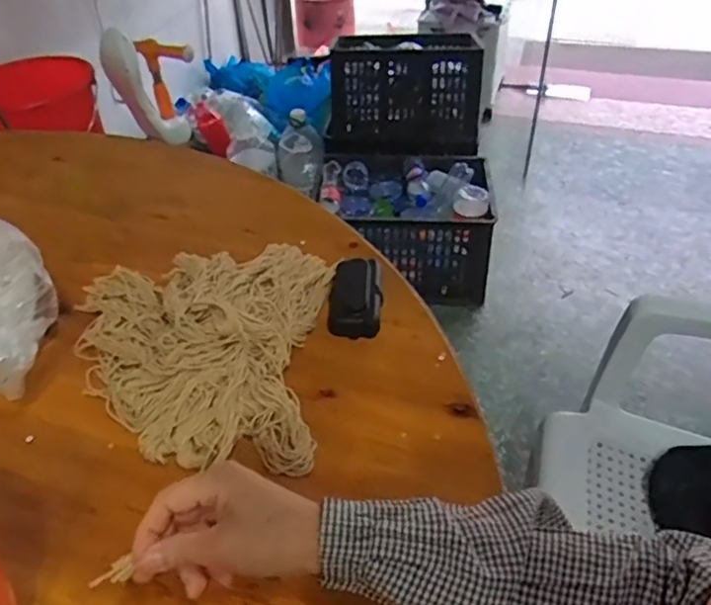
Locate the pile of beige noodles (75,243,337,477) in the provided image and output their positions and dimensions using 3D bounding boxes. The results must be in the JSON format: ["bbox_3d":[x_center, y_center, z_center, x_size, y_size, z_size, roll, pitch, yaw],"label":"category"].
[{"bbox_3d":[-0.157,0.017,0.601,0.249,0.065,0.288,0,42,3],"label":"pile of beige noodles"}]

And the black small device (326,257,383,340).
[{"bbox_3d":[0.000,-0.007,0.652,0.052,0.024,0.101,-1,42,1],"label":"black small device"}]

